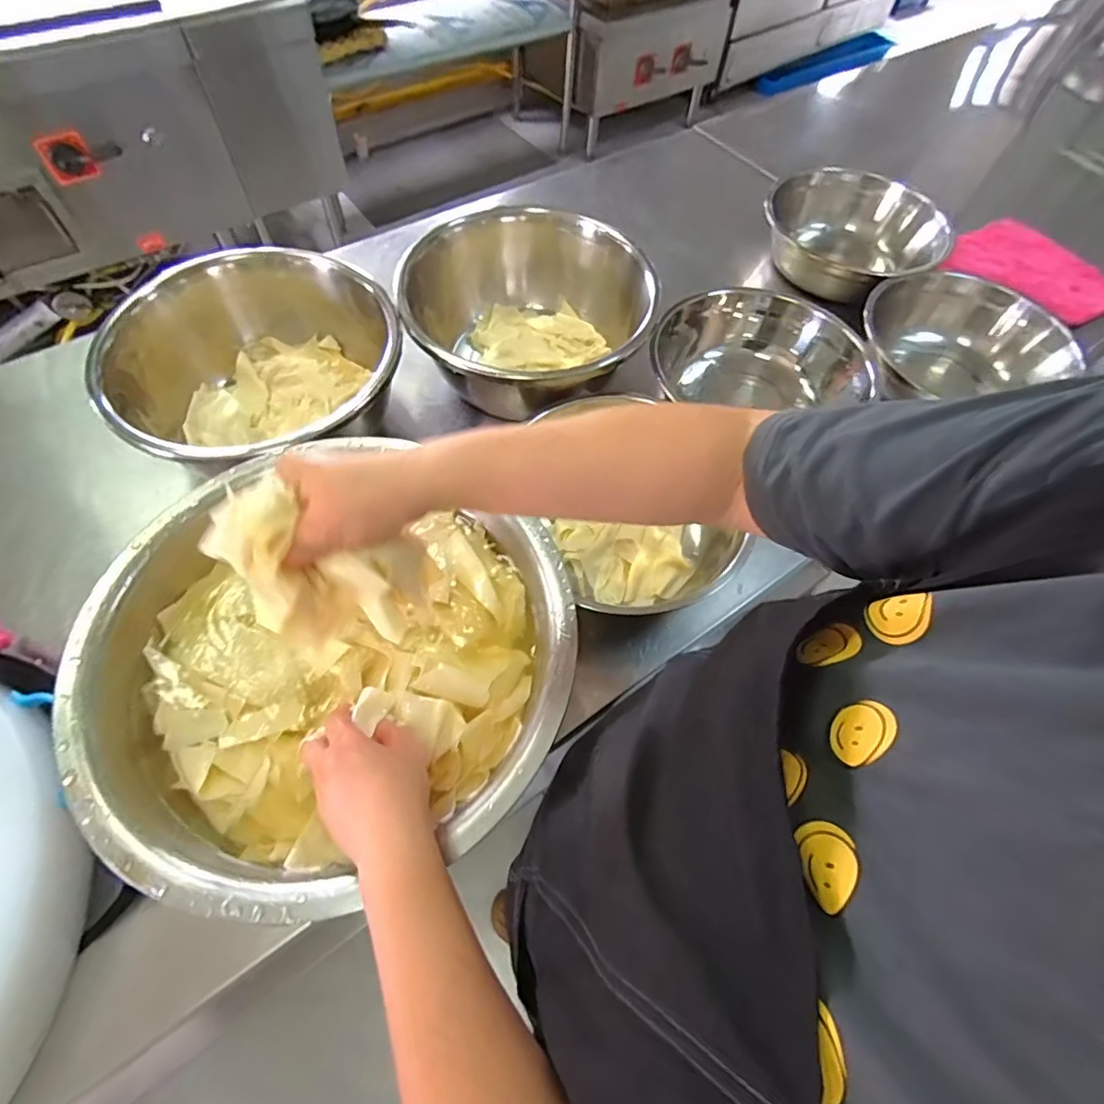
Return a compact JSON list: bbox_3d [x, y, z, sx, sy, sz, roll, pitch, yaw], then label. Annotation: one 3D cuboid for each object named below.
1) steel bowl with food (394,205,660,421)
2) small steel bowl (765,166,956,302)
[{"bbox_3d":[-0.028,-0.297,0.713,0.265,0.139,0.317,18,61,8],"label":"steel bowl with food"},{"bbox_3d":[0.448,-0.477,0.853,0.266,0.086,0.245,36,65,17],"label":"small steel bowl"}]

